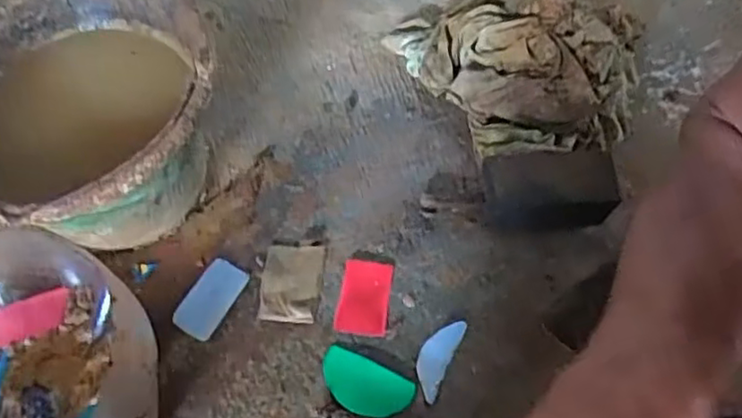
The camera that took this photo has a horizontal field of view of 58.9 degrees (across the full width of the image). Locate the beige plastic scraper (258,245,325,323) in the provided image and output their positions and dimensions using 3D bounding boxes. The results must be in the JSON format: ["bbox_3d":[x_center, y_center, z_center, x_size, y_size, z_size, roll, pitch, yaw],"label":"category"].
[{"bbox_3d":[-0.077,0.069,0.630,0.056,0.004,0.078,3,59,4],"label":"beige plastic scraper"}]

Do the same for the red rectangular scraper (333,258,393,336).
[{"bbox_3d":[-0.006,0.081,0.622,0.047,0.008,0.075,5,59,5],"label":"red rectangular scraper"}]

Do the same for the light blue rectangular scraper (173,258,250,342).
[{"bbox_3d":[-0.152,0.084,0.625,0.042,0.004,0.076,28,68,13],"label":"light blue rectangular scraper"}]

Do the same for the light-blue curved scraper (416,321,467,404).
[{"bbox_3d":[0.059,0.132,0.590,0.028,0.005,0.076,22,62,15],"label":"light-blue curved scraper"}]

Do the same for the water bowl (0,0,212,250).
[{"bbox_3d":[-0.263,-0.069,0.635,0.245,0.184,0.269,-1,58,2],"label":"water bowl"}]

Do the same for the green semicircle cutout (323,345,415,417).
[{"bbox_3d":[-0.007,0.156,0.579,0.083,0.004,0.046,22,62,15],"label":"green semicircle cutout"}]

